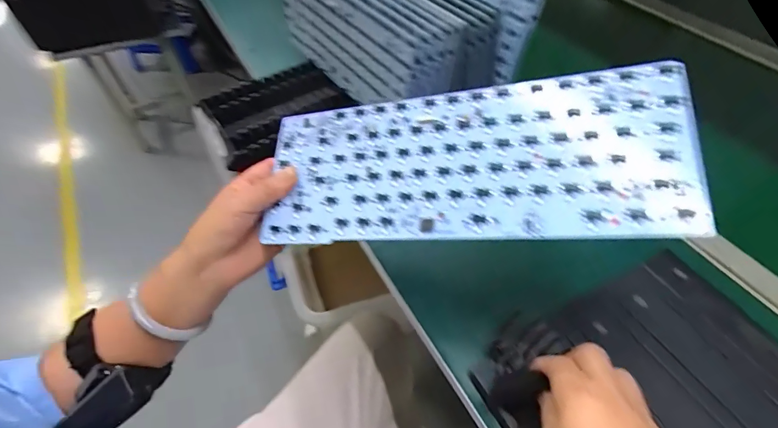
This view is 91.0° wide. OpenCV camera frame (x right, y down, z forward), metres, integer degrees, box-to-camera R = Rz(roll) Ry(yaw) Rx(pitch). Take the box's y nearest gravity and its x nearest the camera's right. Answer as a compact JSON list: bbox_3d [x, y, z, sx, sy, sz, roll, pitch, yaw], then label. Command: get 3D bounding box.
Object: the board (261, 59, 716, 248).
[{"bbox_3d":[0.045,-0.038,0.288,0.302,0.004,0.122,-3,70,20],"label":"board"}]

